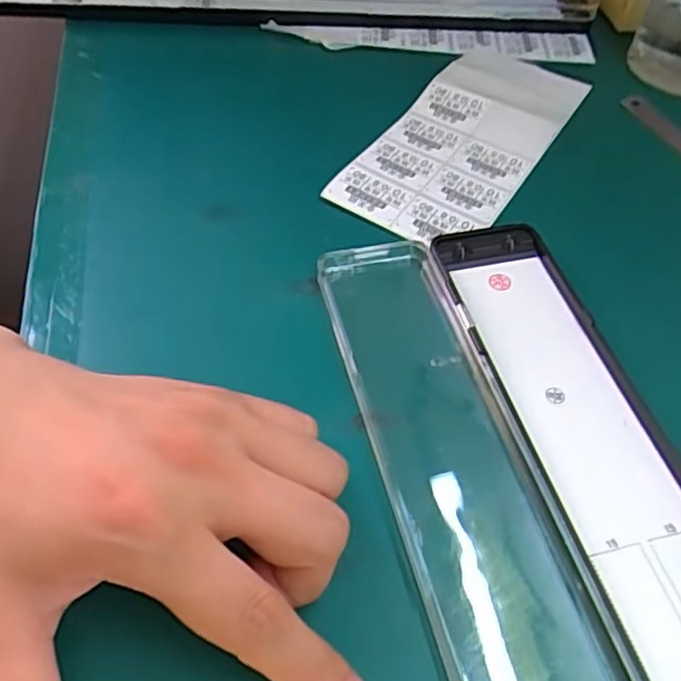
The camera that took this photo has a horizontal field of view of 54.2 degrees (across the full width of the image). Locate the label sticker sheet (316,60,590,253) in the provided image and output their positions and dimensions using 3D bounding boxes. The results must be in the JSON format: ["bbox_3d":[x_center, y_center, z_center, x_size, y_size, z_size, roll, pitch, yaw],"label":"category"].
[{"bbox_3d":[0.078,-0.123,0.395,0.083,0.008,0.194,28,55,17],"label":"label sticker sheet"}]

